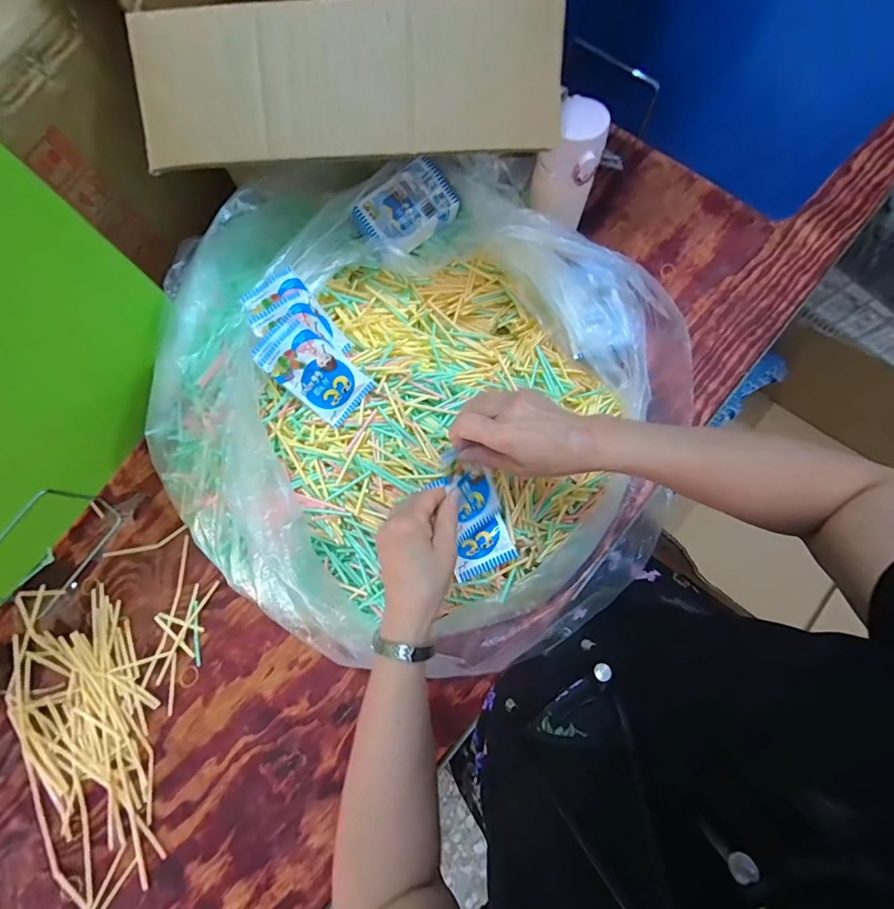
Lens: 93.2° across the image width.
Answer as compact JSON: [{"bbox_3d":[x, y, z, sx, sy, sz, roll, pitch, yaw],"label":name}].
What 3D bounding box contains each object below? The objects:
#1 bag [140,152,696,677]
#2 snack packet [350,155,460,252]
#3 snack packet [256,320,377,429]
[{"bbox_3d":[-0.031,-0.063,0.481,0.560,0.134,0.513,9,78,3],"label":"bag"},{"bbox_3d":[-0.047,-0.282,0.488,0.110,0.031,0.069,-36,80,-7],"label":"snack packet"},{"bbox_3d":[-0.137,-0.087,0.454,0.104,0.014,0.067,43,86,-14],"label":"snack packet"}]

